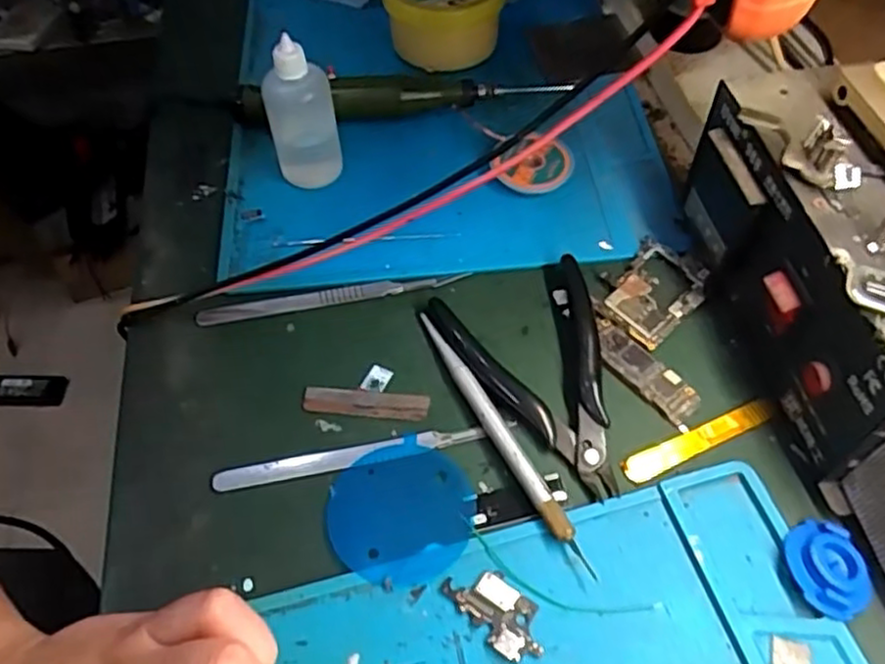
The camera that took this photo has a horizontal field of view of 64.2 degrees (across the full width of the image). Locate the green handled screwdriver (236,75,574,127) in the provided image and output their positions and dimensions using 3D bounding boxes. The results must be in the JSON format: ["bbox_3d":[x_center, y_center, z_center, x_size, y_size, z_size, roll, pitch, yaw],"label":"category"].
[{"bbox_3d":[-0.023,-0.142,0.433,0.198,0.026,0.022,-2,54,0],"label":"green handled screwdriver"}]

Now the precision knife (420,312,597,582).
[{"bbox_3d":[0.024,0.042,0.309,0.009,0.008,0.138,-23,56,-14],"label":"precision knife"}]

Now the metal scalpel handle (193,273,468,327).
[{"bbox_3d":[-0.057,-0.018,0.358,0.133,0.004,0.009,-9,54,-5],"label":"metal scalpel handle"}]

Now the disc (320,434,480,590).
[{"bbox_3d":[-0.017,0.073,0.291,0.059,0.004,0.059,-1,54,1],"label":"disc"}]

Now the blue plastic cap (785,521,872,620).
[{"bbox_3d":[0.146,0.090,0.269,0.029,0.008,0.035,-6,54,-2],"label":"blue plastic cap"}]

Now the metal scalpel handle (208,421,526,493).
[{"bbox_3d":[-0.034,0.052,0.307,0.129,0.004,0.011,-10,54,-5],"label":"metal scalpel handle"}]

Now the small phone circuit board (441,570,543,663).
[{"bbox_3d":[0.021,0.104,0.267,0.022,0.004,0.041,-38,61,-23],"label":"small phone circuit board"}]

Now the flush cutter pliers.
[{"bbox_3d":[0.050,0.019,0.324,0.075,0.007,0.117,-18,55,-10],"label":"flush cutter pliers"}]

